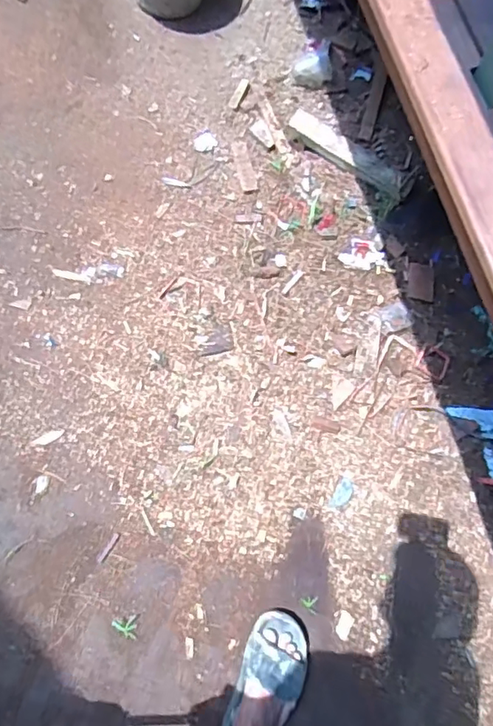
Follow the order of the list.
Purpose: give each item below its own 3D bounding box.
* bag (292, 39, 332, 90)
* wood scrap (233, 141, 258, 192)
[{"bbox_3d":[0.177,-0.792,1.384,0.097,0.040,0.141,7,72,1],"label":"bag"},{"bbox_3d":[-0.003,-0.494,1.324,0.043,0.010,0.138,-12,73,-5],"label":"wood scrap"}]

